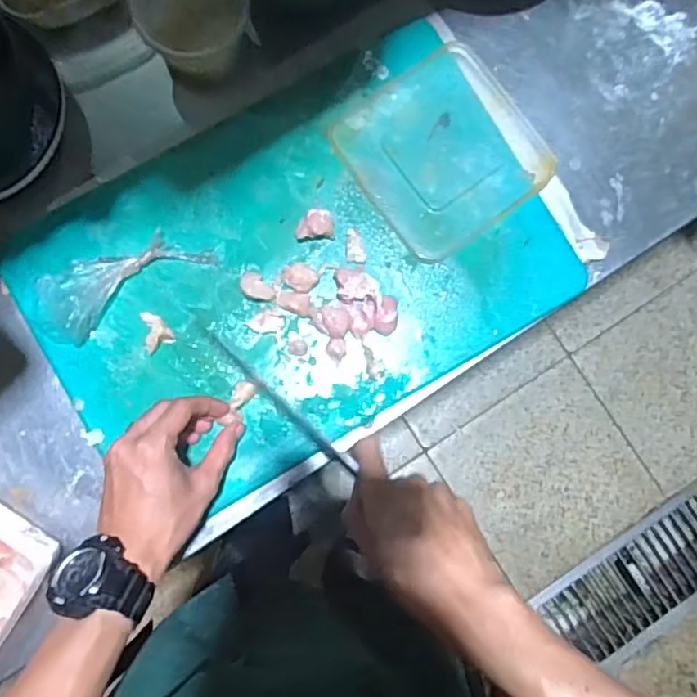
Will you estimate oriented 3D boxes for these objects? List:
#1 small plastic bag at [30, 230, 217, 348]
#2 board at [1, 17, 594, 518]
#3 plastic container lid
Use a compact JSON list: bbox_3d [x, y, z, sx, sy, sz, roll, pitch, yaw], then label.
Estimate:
[{"bbox_3d":[-0.197,-0.061,0.504,0.152,0.030,0.063,-34,88,-6],"label":"small plastic bag"},{"bbox_3d":[-0.028,-0.070,0.524,0.447,0.022,0.285,-32,88,-6],"label":"board"},{"bbox_3d":[0.088,-0.181,0.545,0.165,0.009,0.161,-36,88,-6],"label":"plastic container lid"}]

